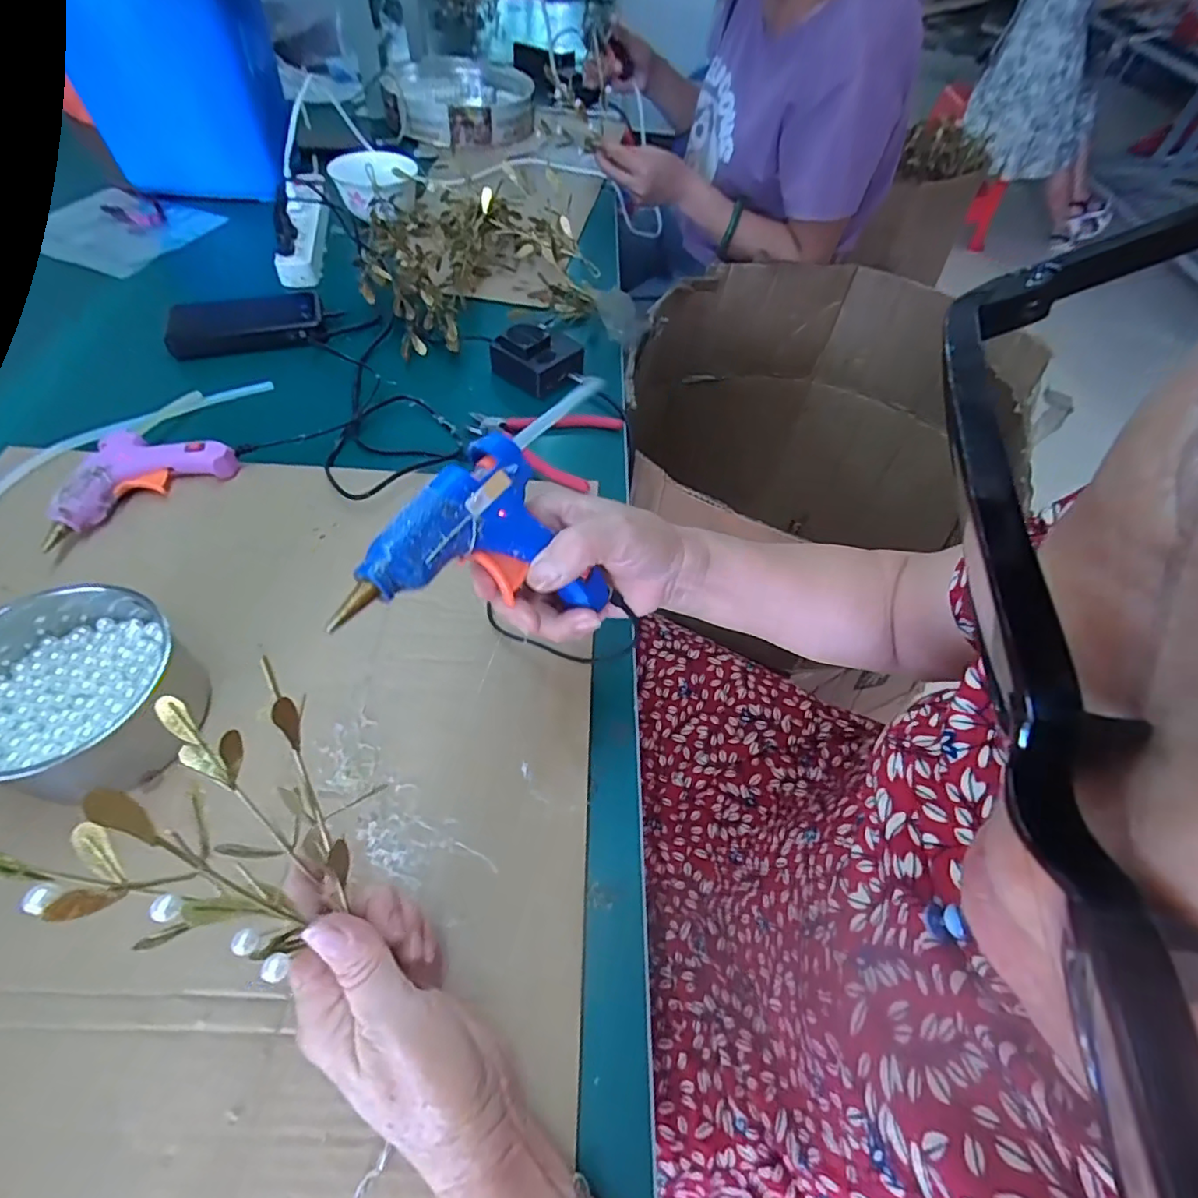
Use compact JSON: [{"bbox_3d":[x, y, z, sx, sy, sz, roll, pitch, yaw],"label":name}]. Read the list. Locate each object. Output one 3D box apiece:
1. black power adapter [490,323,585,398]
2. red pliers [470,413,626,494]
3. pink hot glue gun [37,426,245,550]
[{"bbox_3d":[-0.067,-0.271,0.631,0.072,0.046,0.082,-37,65,-25],"label":"black power adapter"},{"bbox_3d":[-0.064,-0.162,0.565,0.150,0.024,0.115,16,55,8],"label":"red pliers"},{"bbox_3d":[-0.396,-0.105,0.485,0.147,0.036,0.079,-35,64,-25],"label":"pink hot glue gun"}]

